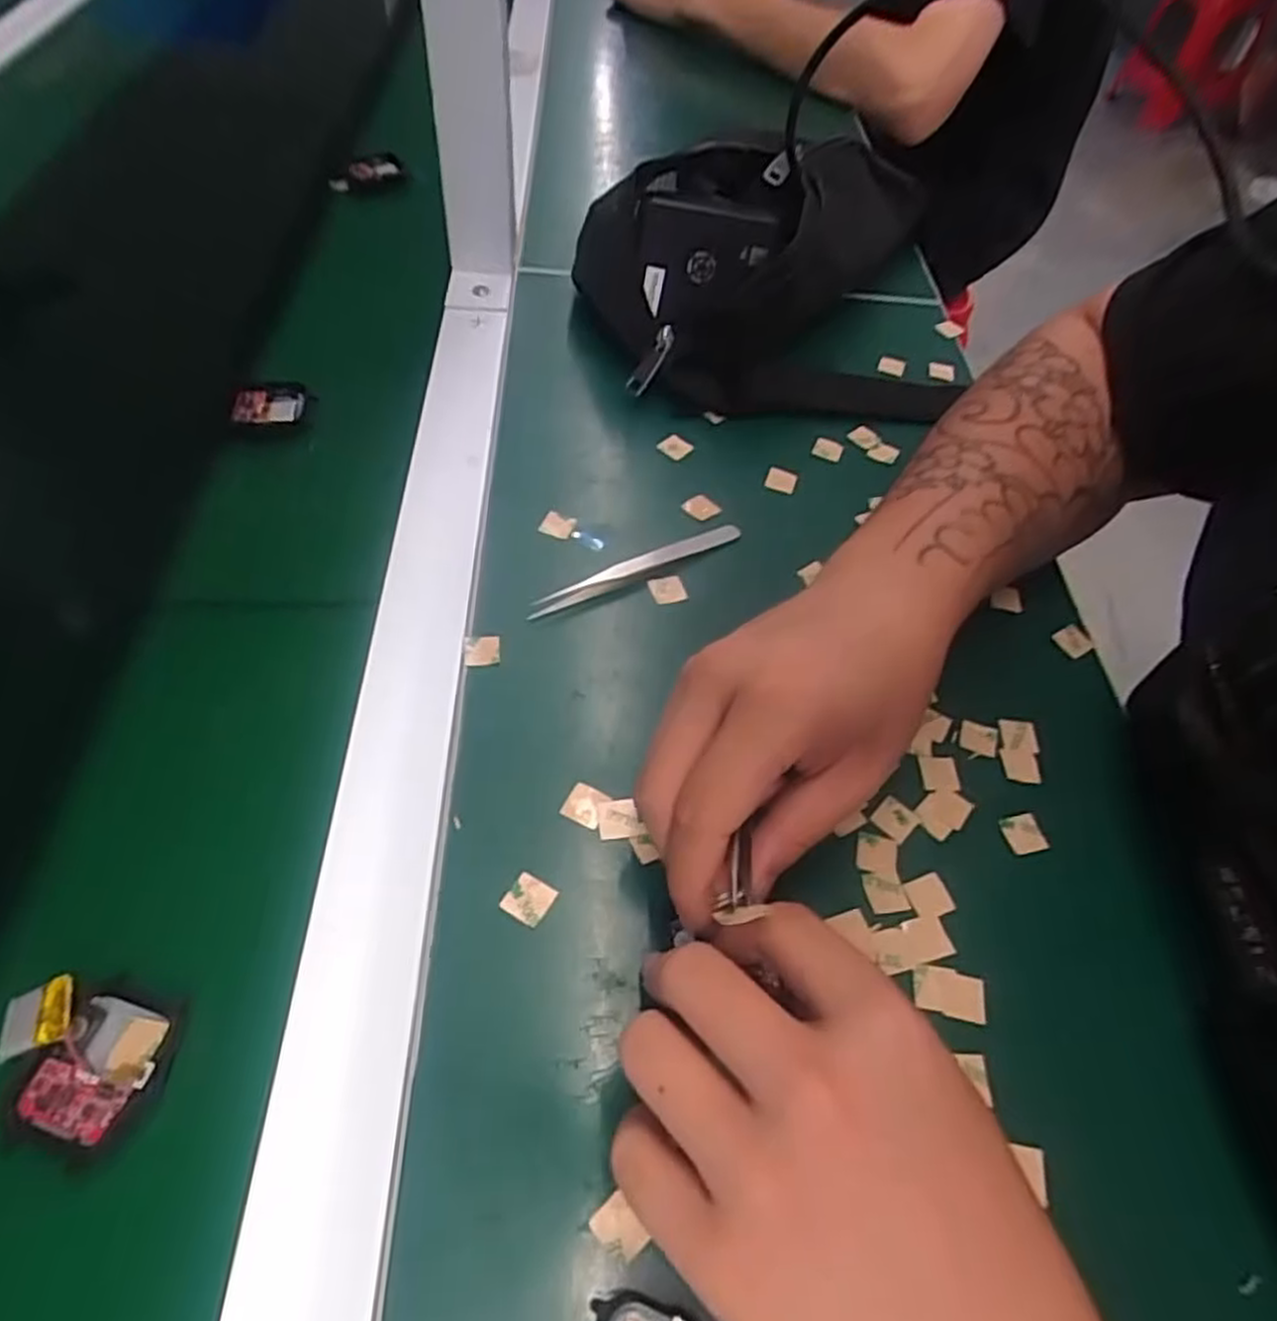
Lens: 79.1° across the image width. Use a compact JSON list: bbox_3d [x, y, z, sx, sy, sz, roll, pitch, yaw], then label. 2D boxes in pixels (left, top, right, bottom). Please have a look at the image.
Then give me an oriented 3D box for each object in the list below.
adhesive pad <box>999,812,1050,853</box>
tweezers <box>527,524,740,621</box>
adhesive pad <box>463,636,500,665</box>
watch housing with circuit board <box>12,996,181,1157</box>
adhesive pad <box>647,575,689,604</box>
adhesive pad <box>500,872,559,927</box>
[{"bbox_3d":[0.156,0.070,0.314,0.015,0.004,0.015,-7,54,-10],"label":"adhesive pad"},{"bbox_3d":[0.000,-0.045,0.371,0.118,0.010,0.012,-26,60,-22],"label":"tweezers"},{"bbox_3d":[-0.068,-0.005,0.337,0.015,0.004,0.014,-7,54,-10],"label":"adhesive pad"},{"bbox_3d":[-0.161,0.123,0.233,0.036,0.011,0.041,16,53,7],"label":"watch housing with circuit board"},{"bbox_3d":[0.014,-0.033,0.370,0.015,0.005,0.016,-18,57,-18],"label":"adhesive pad"},{"bbox_3d":[-0.039,0.085,0.276,0.015,0.004,0.016,28,56,15],"label":"adhesive pad"}]

